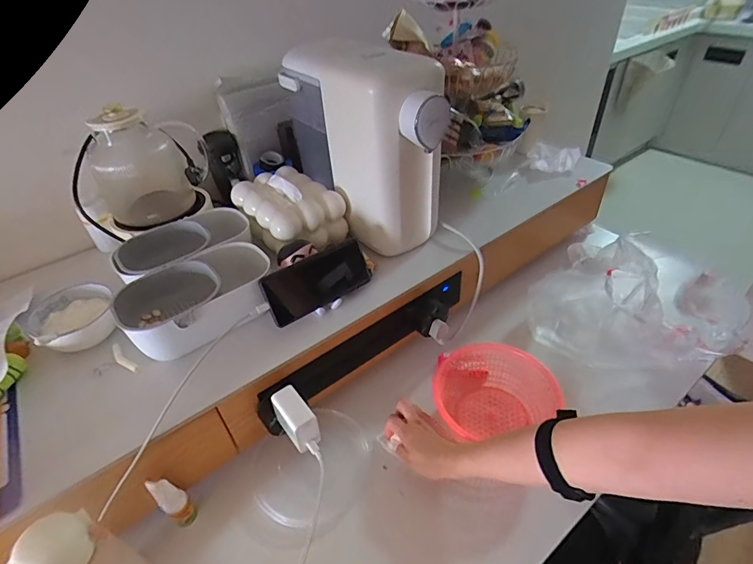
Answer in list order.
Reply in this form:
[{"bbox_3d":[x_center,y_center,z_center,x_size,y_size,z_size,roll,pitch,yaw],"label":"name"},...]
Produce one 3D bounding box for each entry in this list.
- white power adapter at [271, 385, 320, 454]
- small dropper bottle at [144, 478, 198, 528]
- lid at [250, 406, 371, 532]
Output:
[{"bbox_3d":[-0.102,0.178,0.539,0.038,0.056,0.069,-28,46,-26],"label":"white power adapter"},{"bbox_3d":[-0.266,0.286,0.554,0.034,0.089,0.029,26,49,31],"label":"small dropper bottle"},{"bbox_3d":[-0.098,0.267,0.625,0.164,0.026,0.171,-2,37,1],"label":"lid"}]

